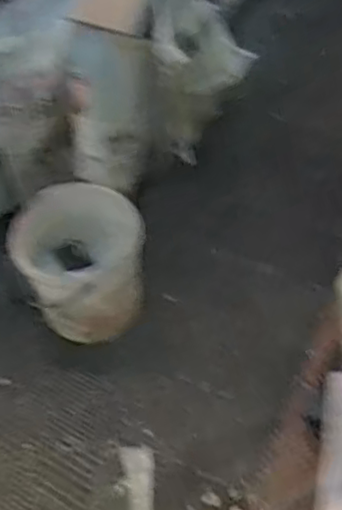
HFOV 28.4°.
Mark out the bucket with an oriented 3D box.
[{"bbox_3d":[-0.219,0.018,1.689,0.304,0.290,0.361,-23,54,-13],"label":"bucket"}]

